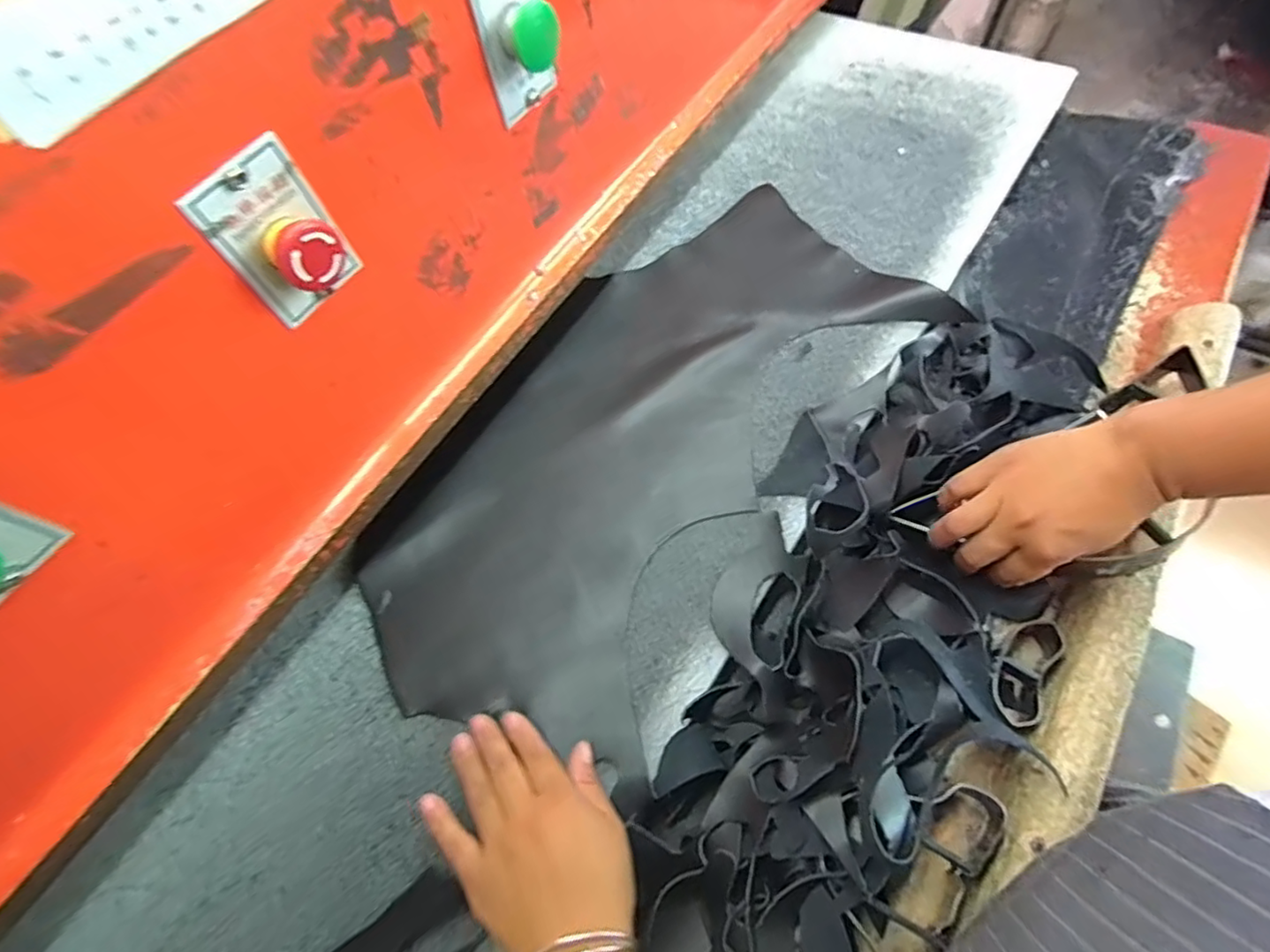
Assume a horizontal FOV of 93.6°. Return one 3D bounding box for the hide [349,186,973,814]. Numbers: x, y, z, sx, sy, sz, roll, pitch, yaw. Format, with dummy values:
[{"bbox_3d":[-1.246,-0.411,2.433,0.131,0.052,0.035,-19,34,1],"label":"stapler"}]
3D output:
[{"bbox_3d":[0.016,-0.040,0.525,0.294,0.020,0.558,34,70,17],"label":"hide"}]

